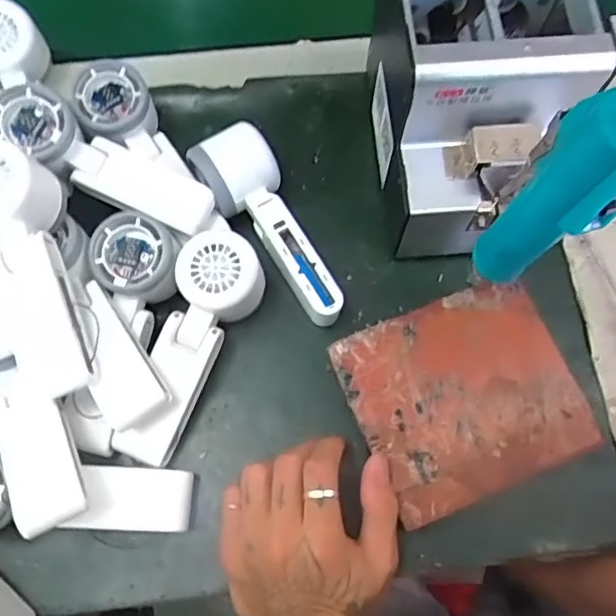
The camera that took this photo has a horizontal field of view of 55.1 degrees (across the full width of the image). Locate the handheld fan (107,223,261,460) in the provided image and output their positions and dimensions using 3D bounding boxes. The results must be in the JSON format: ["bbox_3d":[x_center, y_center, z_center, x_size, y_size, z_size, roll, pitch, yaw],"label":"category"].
[{"bbox_3d":[-0.080,0.028,0.422,0.058,0.044,0.167,21,85,8],"label":"handheld fan"}]

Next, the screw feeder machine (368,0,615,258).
[{"bbox_3d":[0.124,-0.146,0.426,0.133,0.153,0.170,-1,70,0],"label":"screw feeder machine"}]

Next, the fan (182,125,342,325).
[{"bbox_3d":[-0.025,-0.059,0.445,0.053,0.058,0.159,-31,73,-10],"label":"fan"}]

